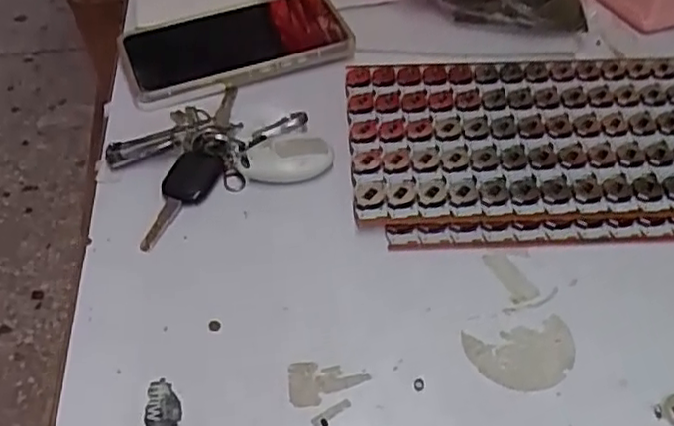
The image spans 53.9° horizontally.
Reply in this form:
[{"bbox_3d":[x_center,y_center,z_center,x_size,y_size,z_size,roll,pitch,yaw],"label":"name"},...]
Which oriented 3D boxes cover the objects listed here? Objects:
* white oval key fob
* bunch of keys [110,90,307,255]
[{"bbox_3d":[-0.030,-0.034,0.409,0.052,0.017,0.032,-7,46,-5],"label":"white oval key fob"},{"bbox_3d":[-0.093,-0.043,0.419,0.084,0.022,0.124,34,56,29],"label":"bunch of keys"}]

